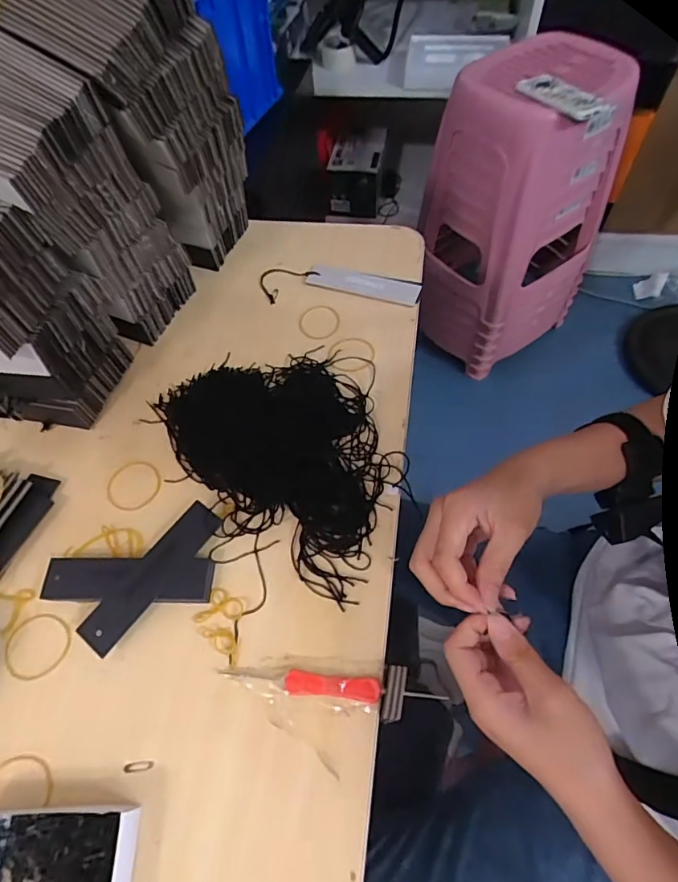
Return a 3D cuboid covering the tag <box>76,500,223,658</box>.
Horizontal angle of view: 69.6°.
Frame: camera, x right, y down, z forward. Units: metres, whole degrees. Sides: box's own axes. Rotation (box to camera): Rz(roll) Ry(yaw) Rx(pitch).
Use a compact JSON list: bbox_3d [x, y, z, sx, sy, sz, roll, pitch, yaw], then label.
[{"bbox_3d":[-0.142,0.101,0.373,0.033,0.006,0.124,33,70,18],"label":"tag"}]

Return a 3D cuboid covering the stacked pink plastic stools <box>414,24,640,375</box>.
[{"bbox_3d":[0.415,-0.500,1.138,0.355,0.607,0.274,-37,63,-18],"label":"stacked pink plastic stools"}]

